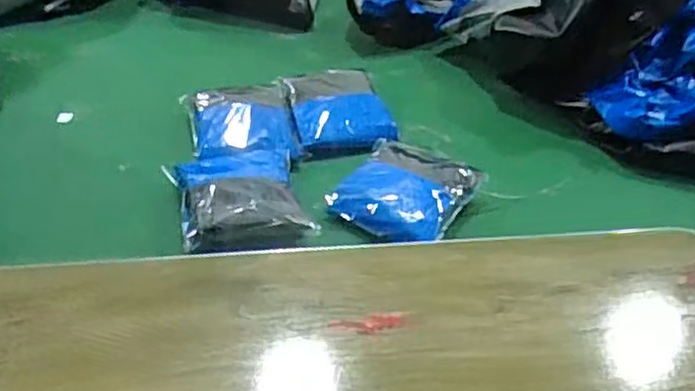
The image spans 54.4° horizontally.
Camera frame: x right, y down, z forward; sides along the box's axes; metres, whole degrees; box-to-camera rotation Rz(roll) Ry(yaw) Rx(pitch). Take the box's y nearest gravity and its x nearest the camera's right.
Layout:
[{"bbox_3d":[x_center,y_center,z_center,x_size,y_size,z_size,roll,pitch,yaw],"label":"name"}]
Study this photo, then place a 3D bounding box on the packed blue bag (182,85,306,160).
[{"bbox_3d":[-0.255,-0.175,1.639,0.247,0.062,0.278,-5,39,-15],"label":"packed blue bag"}]

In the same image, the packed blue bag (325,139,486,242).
[{"bbox_3d":[0.119,-0.008,1.455,0.256,0.099,0.281,24,41,22],"label":"packed blue bag"}]

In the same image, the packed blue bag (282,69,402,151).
[{"bbox_3d":[-0.020,-0.216,1.703,0.253,0.103,0.268,-5,39,-14],"label":"packed blue bag"}]

